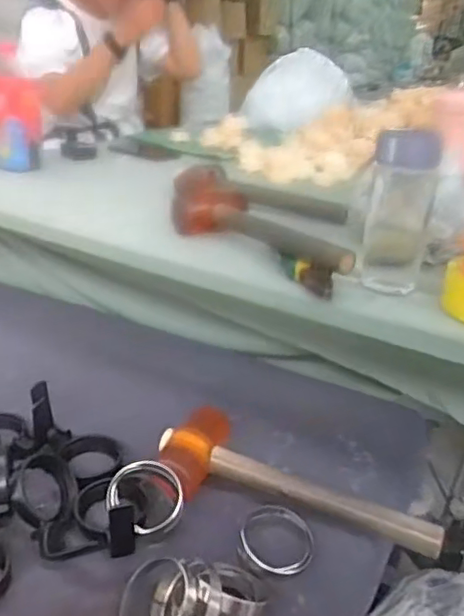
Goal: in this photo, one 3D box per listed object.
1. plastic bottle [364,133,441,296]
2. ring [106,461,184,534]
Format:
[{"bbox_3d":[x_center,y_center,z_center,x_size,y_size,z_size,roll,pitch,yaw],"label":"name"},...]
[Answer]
[{"bbox_3d":[0.172,-0.091,0.630,0.066,0.169,0.061,10,26,14],"label":"plastic bottle"},{"bbox_3d":[-0.083,0.180,0.578,0.069,0.014,0.066,3,66,-6],"label":"ring"}]

